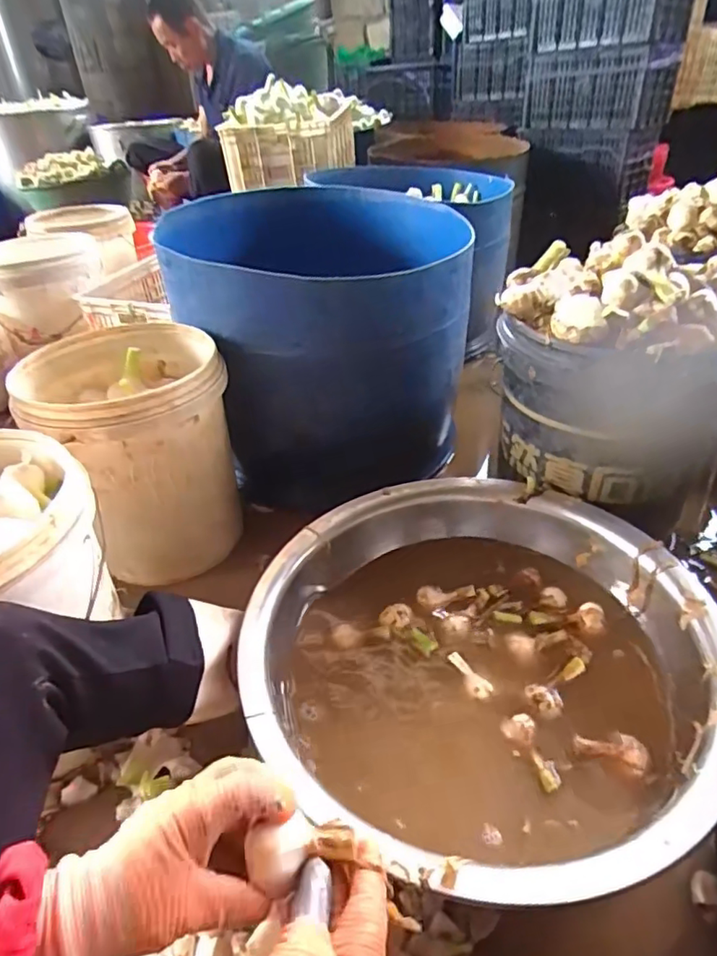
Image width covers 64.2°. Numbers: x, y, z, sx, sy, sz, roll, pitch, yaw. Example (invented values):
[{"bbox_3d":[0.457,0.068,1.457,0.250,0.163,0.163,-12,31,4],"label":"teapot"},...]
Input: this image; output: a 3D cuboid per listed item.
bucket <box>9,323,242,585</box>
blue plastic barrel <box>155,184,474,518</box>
[{"bbox_3d":[-0.371,-0.042,1.013,0.312,0.356,0.323,-11,38,-10],"label":"bucket"},{"bbox_3d":[-0.071,-0.320,1.260,0.560,0.465,0.580,-5,37,-1],"label":"blue plastic barrel"}]

